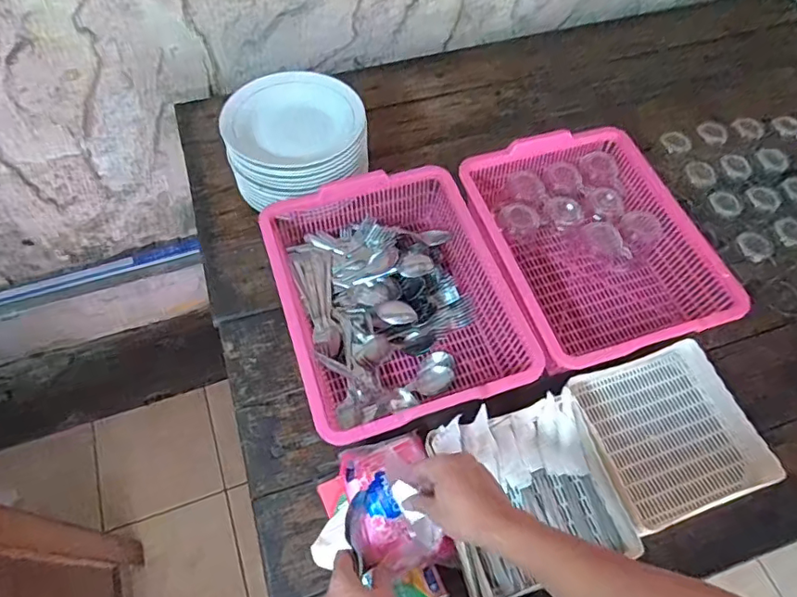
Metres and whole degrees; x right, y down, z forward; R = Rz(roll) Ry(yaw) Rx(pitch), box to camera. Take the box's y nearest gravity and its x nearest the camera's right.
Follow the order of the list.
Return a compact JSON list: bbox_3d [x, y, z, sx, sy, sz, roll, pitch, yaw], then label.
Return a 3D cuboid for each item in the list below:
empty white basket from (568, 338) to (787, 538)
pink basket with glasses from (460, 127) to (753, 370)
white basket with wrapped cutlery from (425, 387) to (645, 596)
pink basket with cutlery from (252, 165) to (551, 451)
[{"bbox_3d":[0.363,0.181,0.741,0.210,0.059,0.213,-14,61,-10],"label":"empty white basket"},{"bbox_3d":[0.295,-0.075,0.858,0.300,0.132,0.378,-16,61,-11],"label":"pink basket with glasses"},{"bbox_3d":[0.166,0.248,0.694,0.211,0.058,0.209,-13,61,-9],"label":"white basket with wrapped cutlery"},{"bbox_3d":[-0.009,0.002,0.810,0.309,0.115,0.391,-16,61,-11],"label":"pink basket with cutlery"}]

